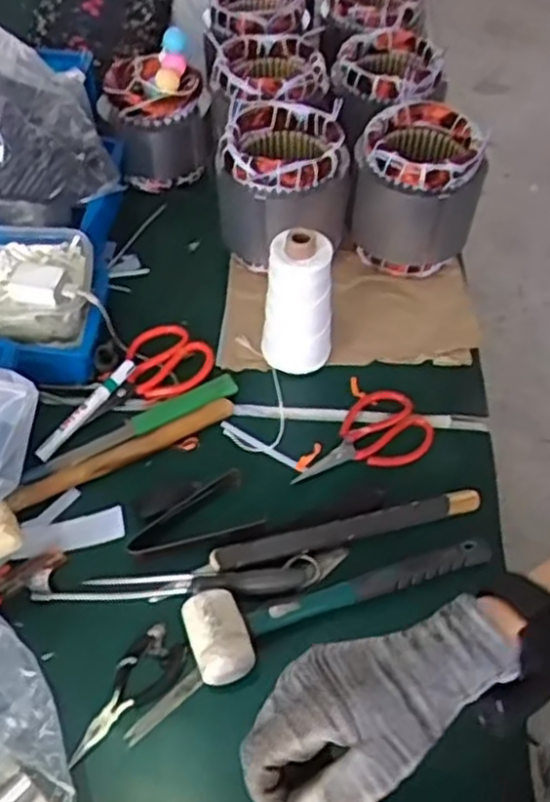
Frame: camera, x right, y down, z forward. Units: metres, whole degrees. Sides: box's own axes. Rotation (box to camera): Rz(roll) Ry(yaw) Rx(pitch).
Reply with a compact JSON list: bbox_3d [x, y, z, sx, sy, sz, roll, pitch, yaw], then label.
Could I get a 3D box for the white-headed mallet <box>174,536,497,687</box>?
[{"bbox_3d":[0.061,0.168,0.688,0.285,0.038,0.078,-18,54,-14],"label":"white-headed mallet"}]

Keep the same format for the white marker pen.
[{"bbox_3d":[-0.200,0.007,0.819,0.020,0.014,0.146,26,56,19],"label":"white marker pen"}]

